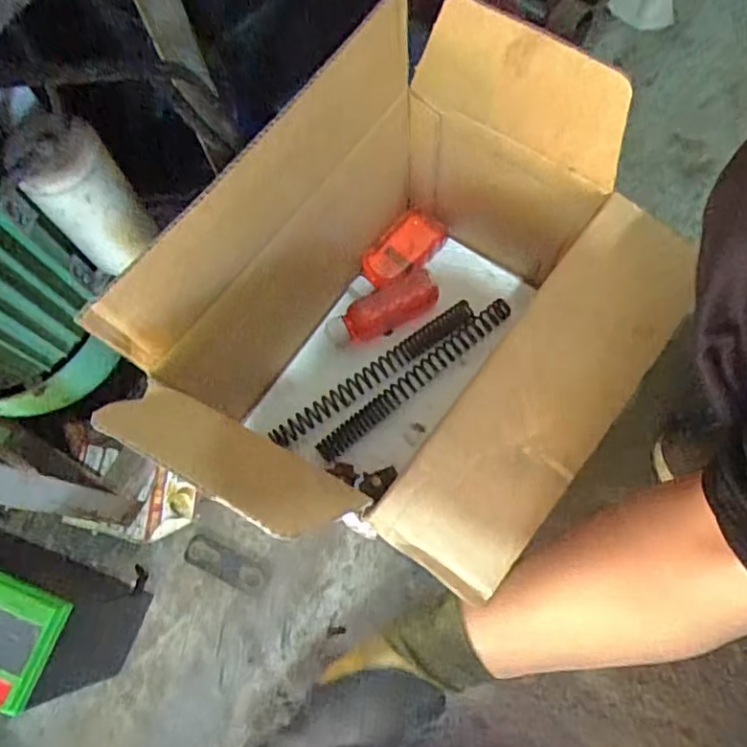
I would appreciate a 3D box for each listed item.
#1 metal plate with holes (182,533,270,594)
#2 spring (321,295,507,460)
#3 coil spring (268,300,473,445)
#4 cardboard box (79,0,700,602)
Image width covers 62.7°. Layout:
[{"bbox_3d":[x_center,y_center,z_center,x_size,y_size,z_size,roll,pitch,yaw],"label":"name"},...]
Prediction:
[{"bbox_3d":[-0.143,0.185,0.597,0.086,0.006,0.030,23,75,9],"label":"metal plate with holes"},{"bbox_3d":[0.044,0.004,0.628,0.243,0.018,0.024,-39,75,-9],"label":"spring"},{"bbox_3d":[0.002,-0.002,0.629,0.240,0.021,0.025,-34,74,-8],"label":"coil spring"},{"bbox_3d":[0.030,-0.028,0.505,0.307,0.297,0.356,37,78,13],"label":"cardboard box"}]

